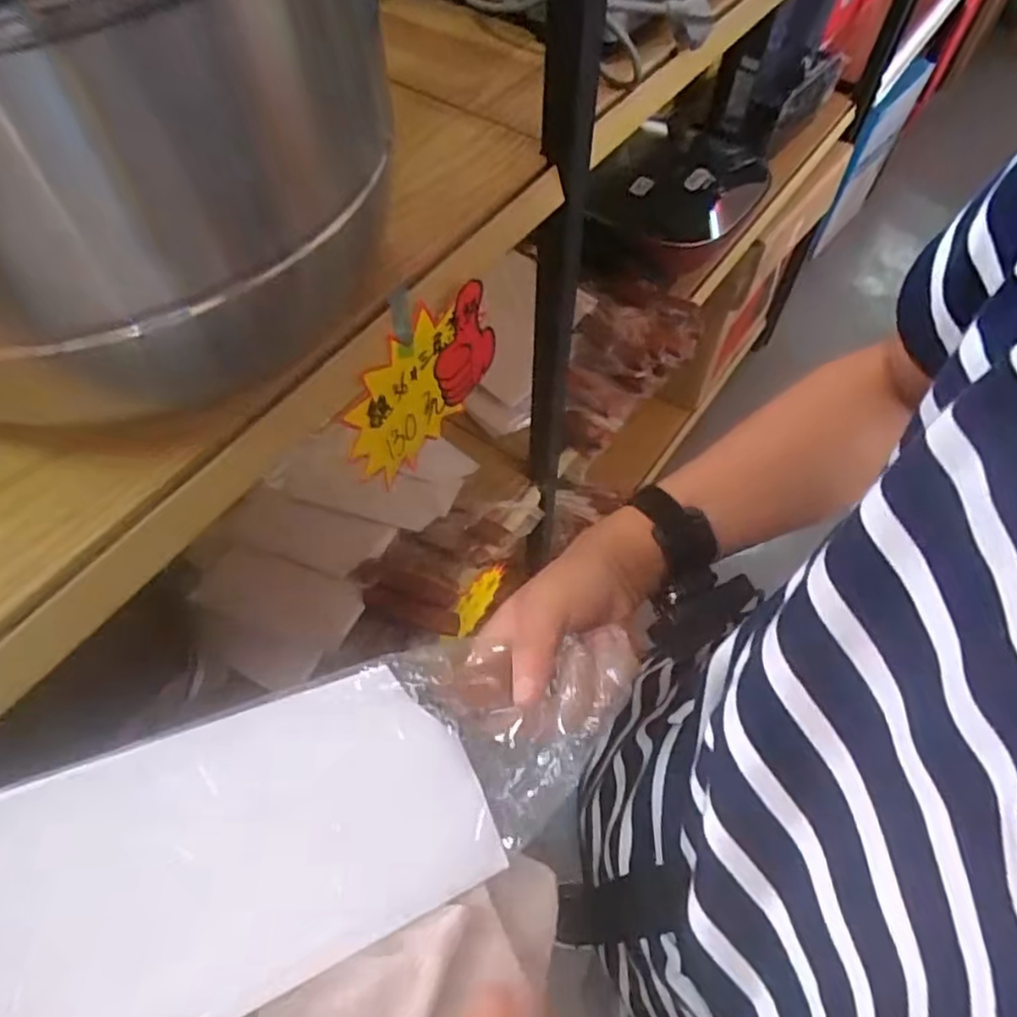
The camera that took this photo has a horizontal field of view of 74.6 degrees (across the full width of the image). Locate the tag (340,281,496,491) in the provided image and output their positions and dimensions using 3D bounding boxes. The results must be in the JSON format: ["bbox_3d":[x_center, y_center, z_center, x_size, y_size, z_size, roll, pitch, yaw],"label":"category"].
[{"bbox_3d":[-0.063,-0.089,0.498,0.009,0.104,0.147,32,76,25],"label":"tag"}]

